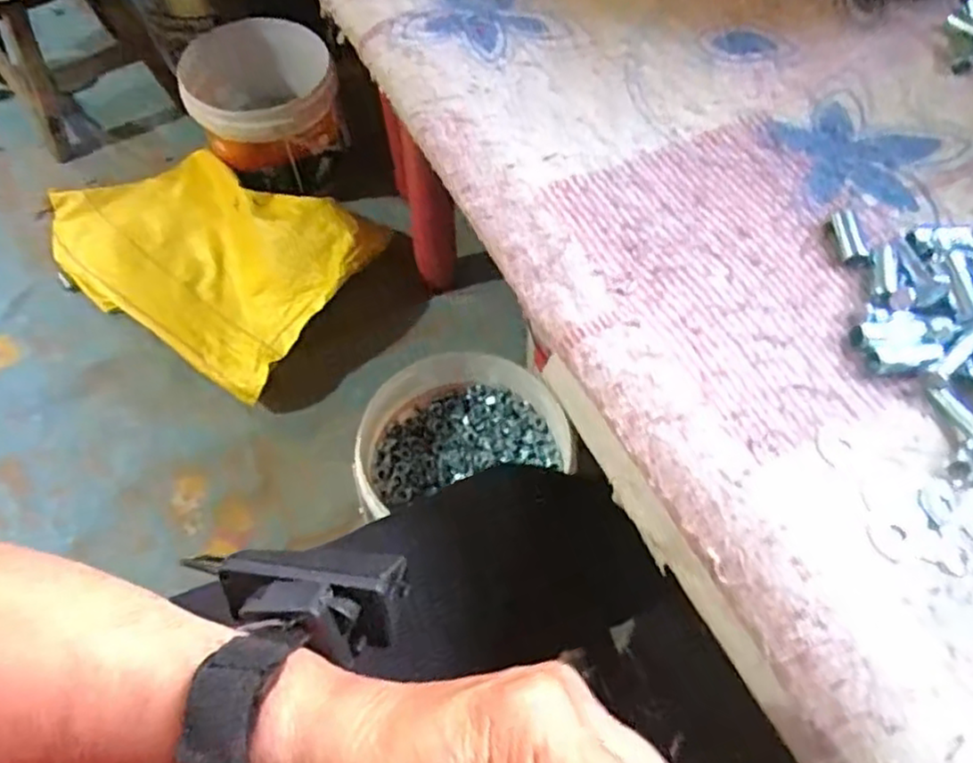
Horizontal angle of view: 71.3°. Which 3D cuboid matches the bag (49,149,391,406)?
[{"bbox_3d":[-0.405,-0.193,0.962,0.492,0.126,0.287,29,64,18],"label":"bag"}]

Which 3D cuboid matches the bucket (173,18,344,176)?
[{"bbox_3d":[-0.327,-0.417,0.990,0.217,0.125,0.174,-11,60,-6],"label":"bucket"}]

